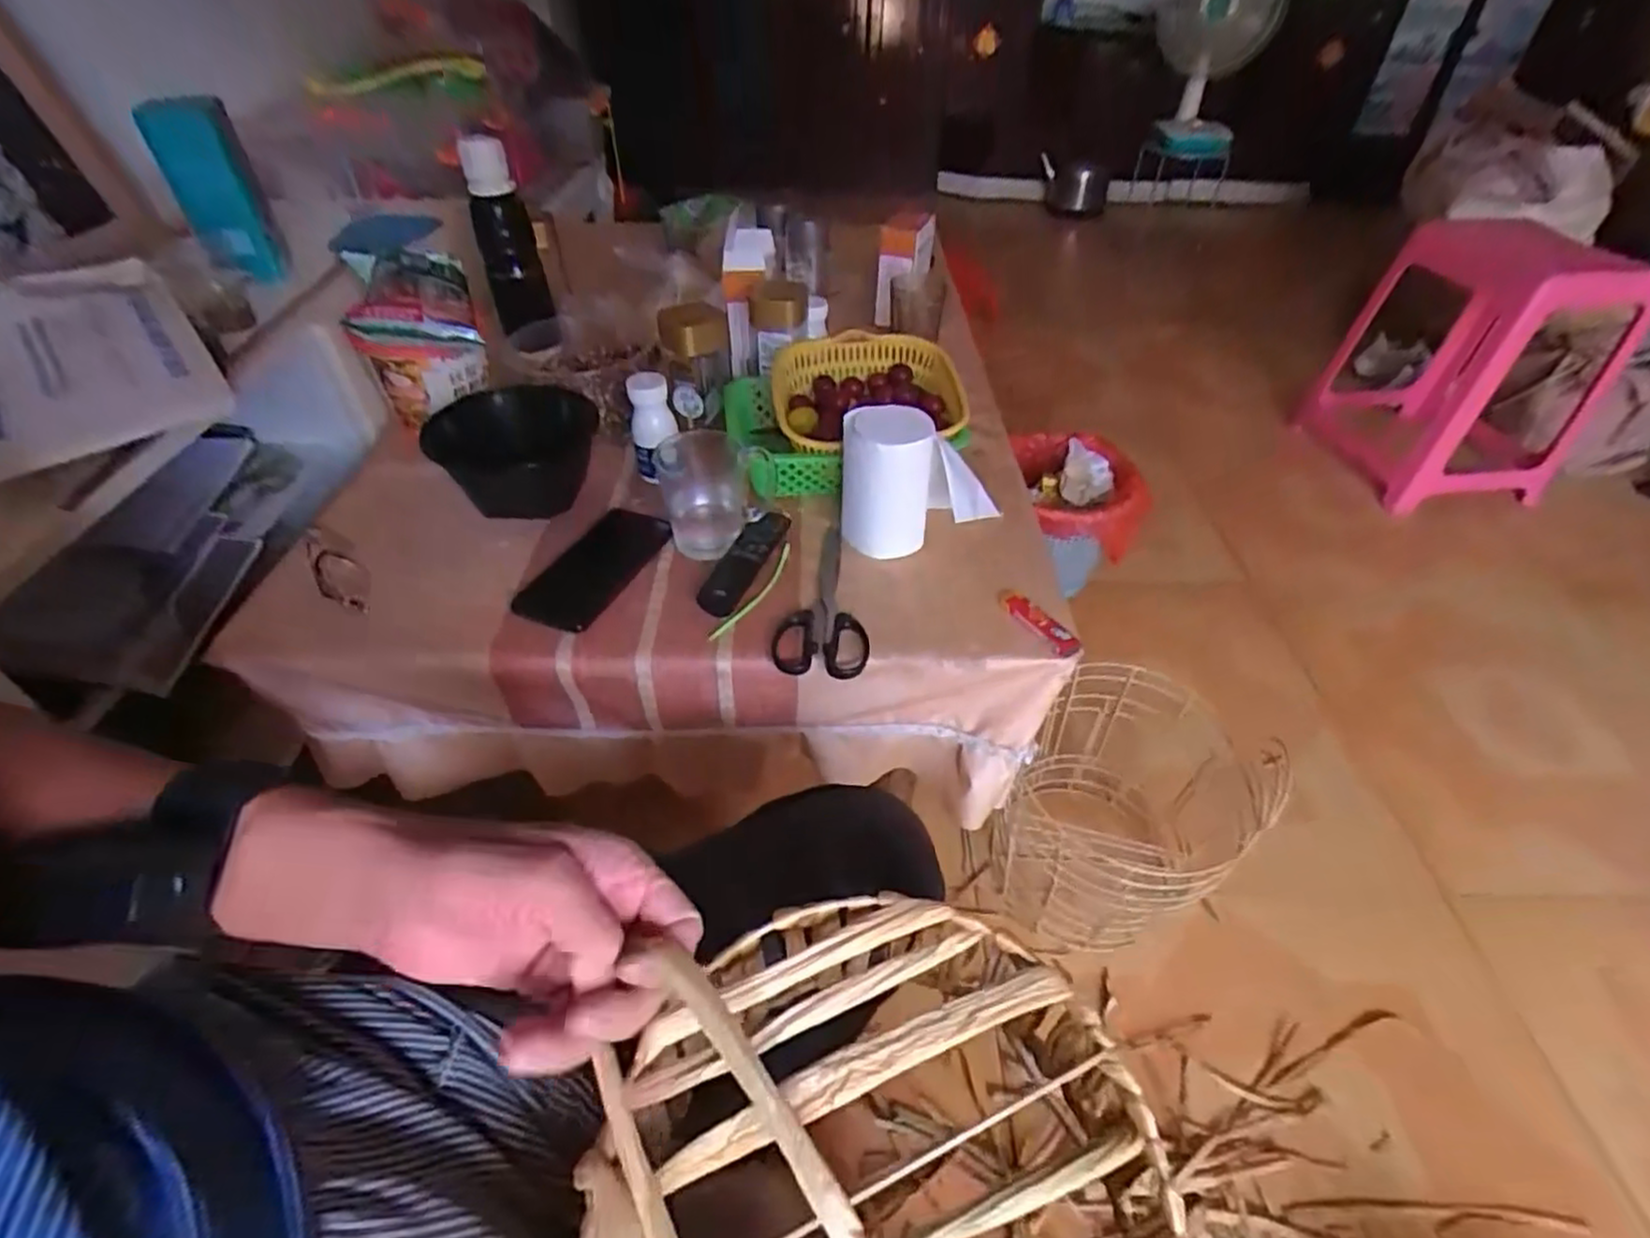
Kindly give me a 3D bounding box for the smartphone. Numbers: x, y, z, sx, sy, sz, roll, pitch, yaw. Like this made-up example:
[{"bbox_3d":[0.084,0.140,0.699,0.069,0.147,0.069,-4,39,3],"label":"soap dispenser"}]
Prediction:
[{"bbox_3d":[-0.215,-0.051,0.693,0.082,0.007,0.163,18,46,18],"label":"smartphone"}]

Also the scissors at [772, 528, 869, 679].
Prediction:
[{"bbox_3d":[0.000,-0.024,0.670,0.079,0.020,0.196,2,43,2],"label":"scissors"}]

